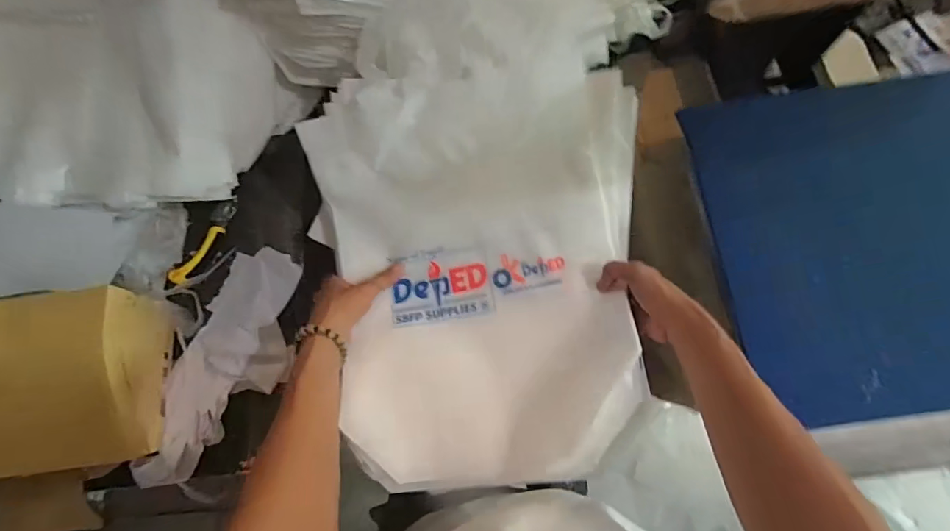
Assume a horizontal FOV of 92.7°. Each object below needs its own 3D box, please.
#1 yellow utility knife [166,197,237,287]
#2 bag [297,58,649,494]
[{"bbox_3d":[-0.394,-0.036,0.662,0.036,0.015,0.139,22,75,8],"label":"yellow utility knife"},{"bbox_3d":[-0.014,0.004,0.507,0.381,0.120,0.430,0,73,2],"label":"bag"}]

